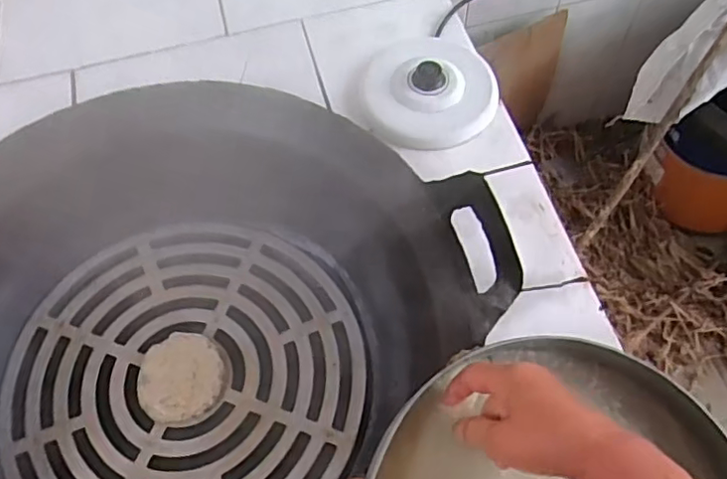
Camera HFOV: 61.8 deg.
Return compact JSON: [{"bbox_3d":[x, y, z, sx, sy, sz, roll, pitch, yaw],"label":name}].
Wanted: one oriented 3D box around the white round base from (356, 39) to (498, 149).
[{"bbox_3d":[0.076,-0.184,0.709,0.153,0.039,0.164,-1,61,2],"label":"white round base"}]

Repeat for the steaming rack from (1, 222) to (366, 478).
[{"bbox_3d":[-0.197,0.147,0.664,0.366,0.024,0.364,-1,61,2],"label":"steaming rack"}]

